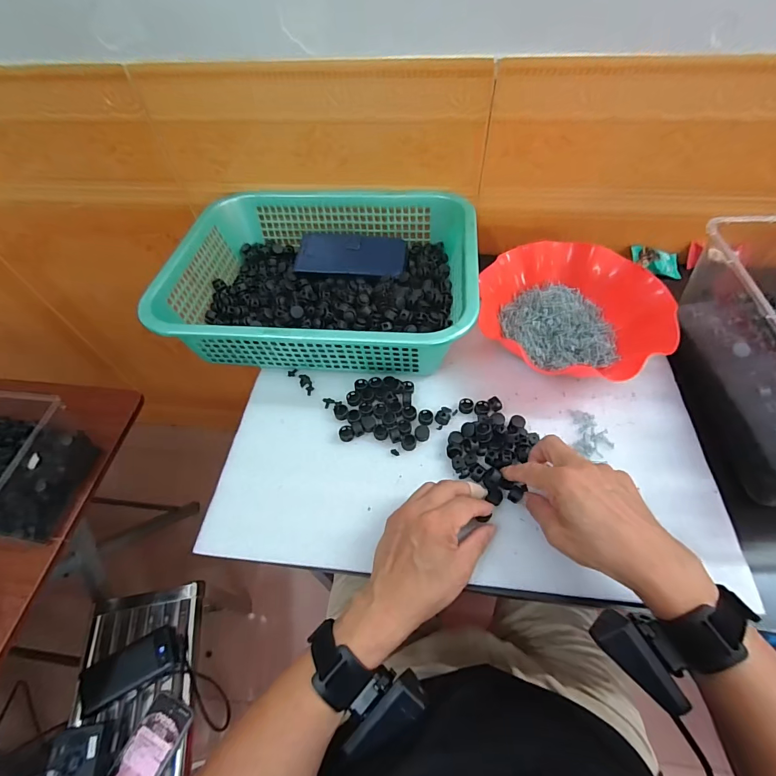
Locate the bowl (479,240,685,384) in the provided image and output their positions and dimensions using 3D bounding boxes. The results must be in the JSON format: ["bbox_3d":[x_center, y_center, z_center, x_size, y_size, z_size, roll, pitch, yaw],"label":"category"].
[{"bbox_3d":[0.227,-0.097,0.512,0.224,0.058,0.203,2,57,4],"label":"bowl"}]

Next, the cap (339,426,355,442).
[{"bbox_3d":[-0.047,0.051,0.456,0.016,0.008,0.017,-1,56,2],"label":"cap"}]

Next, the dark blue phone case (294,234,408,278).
[{"bbox_3d":[-0.052,-0.193,0.579,0.155,0.008,0.081,5,57,6],"label":"dark blue phone case"}]

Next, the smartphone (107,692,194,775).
[{"bbox_3d":[-0.389,0.589,0.635,0.077,0.014,0.163,18,57,20],"label":"smartphone"}]

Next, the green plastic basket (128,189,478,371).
[{"bbox_3d":[-0.081,-0.151,0.537,0.383,0.094,0.298,6,57,6],"label":"green plastic basket"}]

